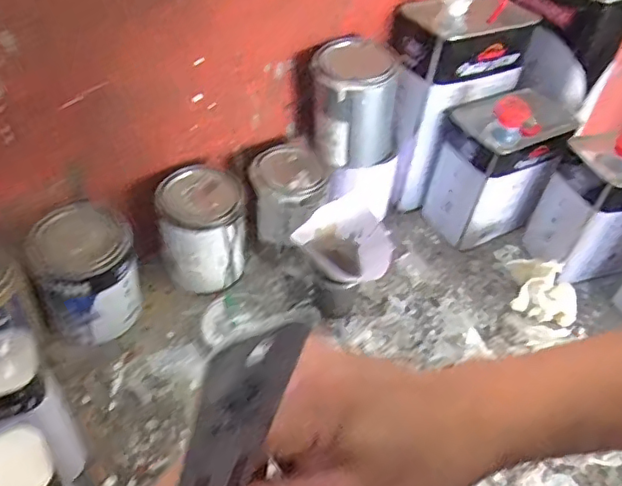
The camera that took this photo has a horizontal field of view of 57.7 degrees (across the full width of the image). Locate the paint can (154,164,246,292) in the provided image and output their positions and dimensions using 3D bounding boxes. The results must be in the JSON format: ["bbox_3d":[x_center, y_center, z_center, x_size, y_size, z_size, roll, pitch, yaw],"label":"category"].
[{"bbox_3d":[-0.136,-0.018,0.727,0.103,0.130,0.098,3,46,-4],"label":"paint can"}]

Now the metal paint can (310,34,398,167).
[{"bbox_3d":[0.059,-0.180,0.747,0.115,0.137,0.094,7,46,0],"label":"metal paint can"}]

